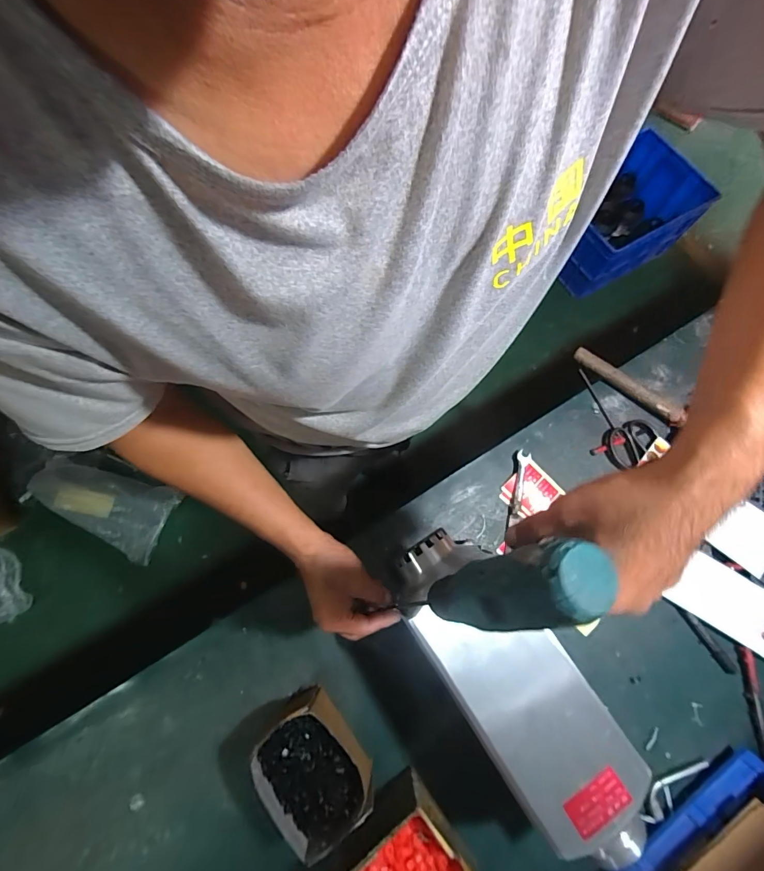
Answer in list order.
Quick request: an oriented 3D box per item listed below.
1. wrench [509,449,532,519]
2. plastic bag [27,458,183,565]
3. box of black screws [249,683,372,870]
[{"bbox_3d":[0.241,0.085,0.704,0.023,0.007,0.121,14,73,3],"label":"wrench"},{"bbox_3d":[-0.921,0.217,1.321,0.433,0.103,0.251,22,74,4],"label":"plastic bag"},{"bbox_3d":[-0.094,0.444,0.543,0.117,0.095,0.146,-37,77,-12],"label":"box of black screws"}]

